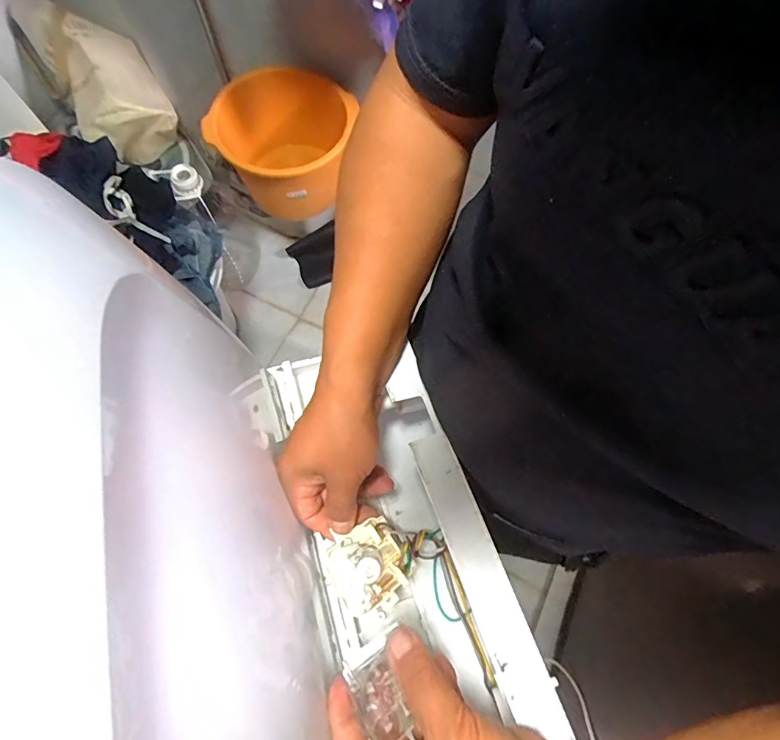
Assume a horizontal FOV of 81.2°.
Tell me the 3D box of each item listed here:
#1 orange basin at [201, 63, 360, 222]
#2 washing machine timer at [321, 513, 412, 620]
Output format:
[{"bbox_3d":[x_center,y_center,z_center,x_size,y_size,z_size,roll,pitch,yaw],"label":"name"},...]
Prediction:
[{"bbox_3d":[-0.256,-0.552,1.144,0.330,0.308,0.212,-10,70,-6],"label":"orange basin"},{"bbox_3d":[-0.017,0.155,0.359,0.057,0.029,0.062,-26,73,-11],"label":"washing machine timer"}]

